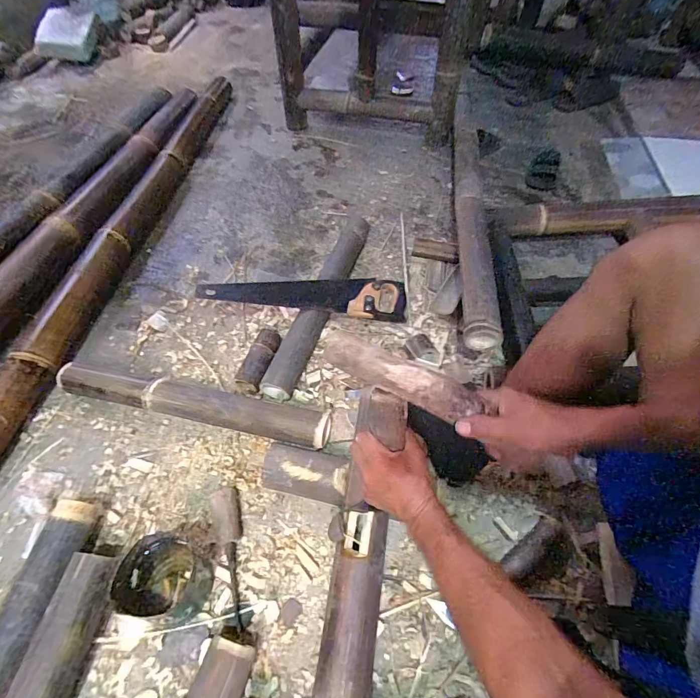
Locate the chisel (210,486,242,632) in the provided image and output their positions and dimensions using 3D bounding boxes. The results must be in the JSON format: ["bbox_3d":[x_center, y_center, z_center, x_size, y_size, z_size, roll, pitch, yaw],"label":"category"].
[{"bbox_3d":[-0.187,0.321,0.594,0.040,0.035,0.194,-15,57,-10],"label":"chisel"}]

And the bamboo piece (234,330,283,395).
[{"bbox_3d":[-0.189,0.021,0.800,0.054,0.048,0.143,15,56,10],"label":"bamboo piece"}]

